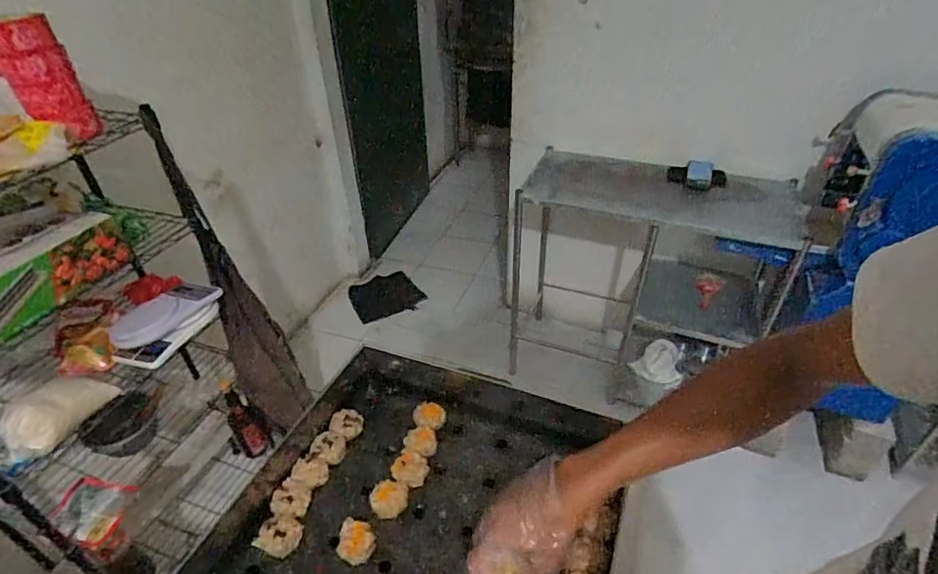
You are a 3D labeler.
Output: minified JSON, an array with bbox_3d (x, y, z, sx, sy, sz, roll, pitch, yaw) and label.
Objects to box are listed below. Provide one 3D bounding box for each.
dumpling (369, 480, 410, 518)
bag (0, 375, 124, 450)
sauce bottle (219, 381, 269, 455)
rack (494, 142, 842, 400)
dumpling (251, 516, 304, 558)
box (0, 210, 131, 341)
[{"bbox_3d":[-0.096,0.256,0.622,0.044,0.024,0.035,-25,44,-28],"label":"dumpling"},{"bbox_3d":[-0.741,0.221,0.926,0.087,0.094,0.170,2,38,4],"label":"bag"},{"bbox_3d":[-0.625,0.373,1.431,0.075,0.240,0.059,-30,46,-32],"label":"sauce bottle"},{"bbox_3d":[0.587,-0.024,1.849,0.897,0.831,0.444,7,38,11],"label":"rack"},{"bbox_3d":[-0.214,0.279,0.581,0.047,0.023,0.040,8,38,11],"label":"dumpling"},{"bbox_3d":[-0.765,-0.001,0.849,0.102,0.116,0.365,13,40,18],"label":"box"}]

